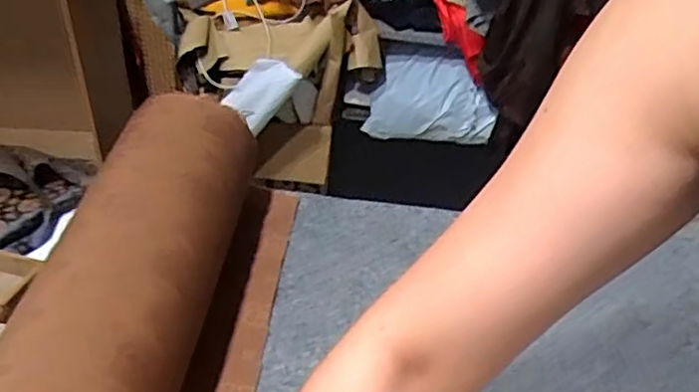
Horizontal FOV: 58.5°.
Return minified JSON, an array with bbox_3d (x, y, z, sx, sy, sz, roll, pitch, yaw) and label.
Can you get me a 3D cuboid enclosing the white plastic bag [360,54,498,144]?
[{"bbox_3d":[0.199,-0.236,1.518,0.296,0.197,0.033,4,8,6],"label":"white plastic bag"}]

